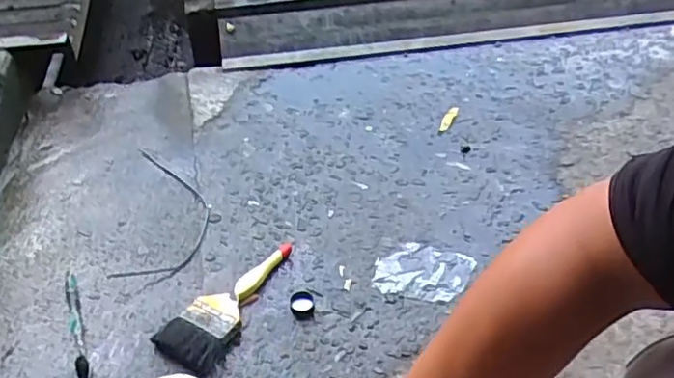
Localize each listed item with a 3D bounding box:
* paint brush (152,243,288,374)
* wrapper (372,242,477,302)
[{"bbox_3d":[-0.122,0.130,0.749,0.070,0.023,0.211,21,44,23],"label":"paint brush"},{"bbox_3d":[0.112,0.106,0.791,0.123,0.004,0.089,7,40,8],"label":"wrapper"}]

